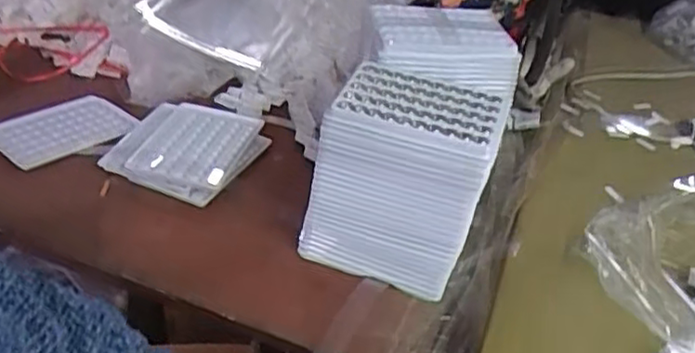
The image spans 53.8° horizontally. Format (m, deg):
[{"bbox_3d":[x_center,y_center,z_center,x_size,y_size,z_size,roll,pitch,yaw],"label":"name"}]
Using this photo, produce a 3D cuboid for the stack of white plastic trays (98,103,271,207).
[{"bbox_3d":[-0.157,-0.031,0.679,0.132,0.020,0.134,14,36,10],"label":"stack of white plastic trays"}]

